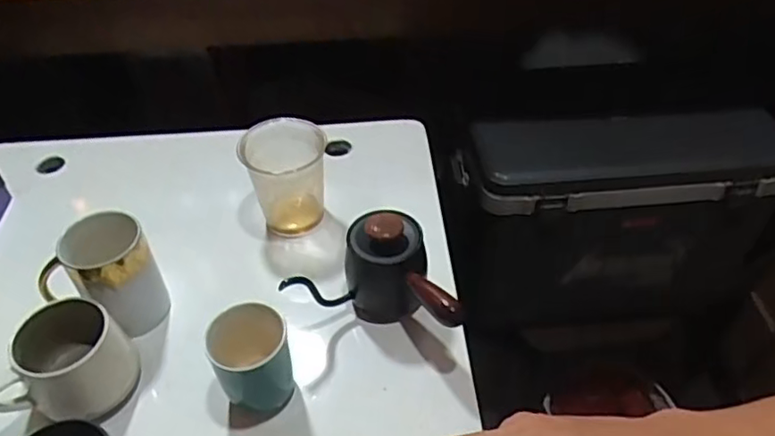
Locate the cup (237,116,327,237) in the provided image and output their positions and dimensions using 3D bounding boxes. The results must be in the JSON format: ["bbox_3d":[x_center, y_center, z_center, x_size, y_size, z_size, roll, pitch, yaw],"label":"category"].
[{"bbox_3d":[-0.108,-0.043,0.670,0.082,0.104,0.075,-1,45,1],"label":"cup"}]

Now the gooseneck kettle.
[{"bbox_3d":[-0.001,0.053,0.579,0.164,0.095,0.092,15,47,17],"label":"gooseneck kettle"}]

